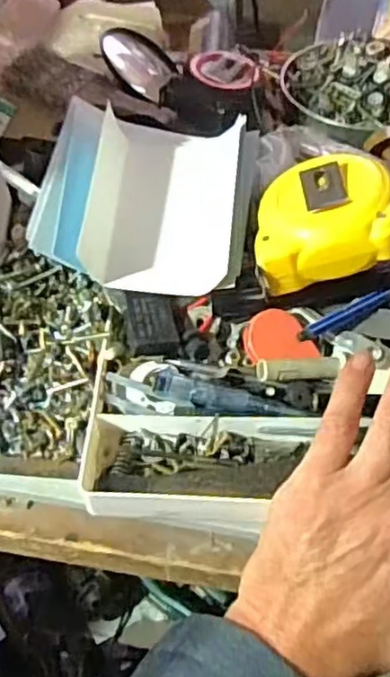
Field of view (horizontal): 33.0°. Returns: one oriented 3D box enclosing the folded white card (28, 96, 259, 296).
[{"bbox_3d":[-0.027,-0.088,0.401,0.120,0.045,0.123,7,55,7],"label":"folded white card"}]

